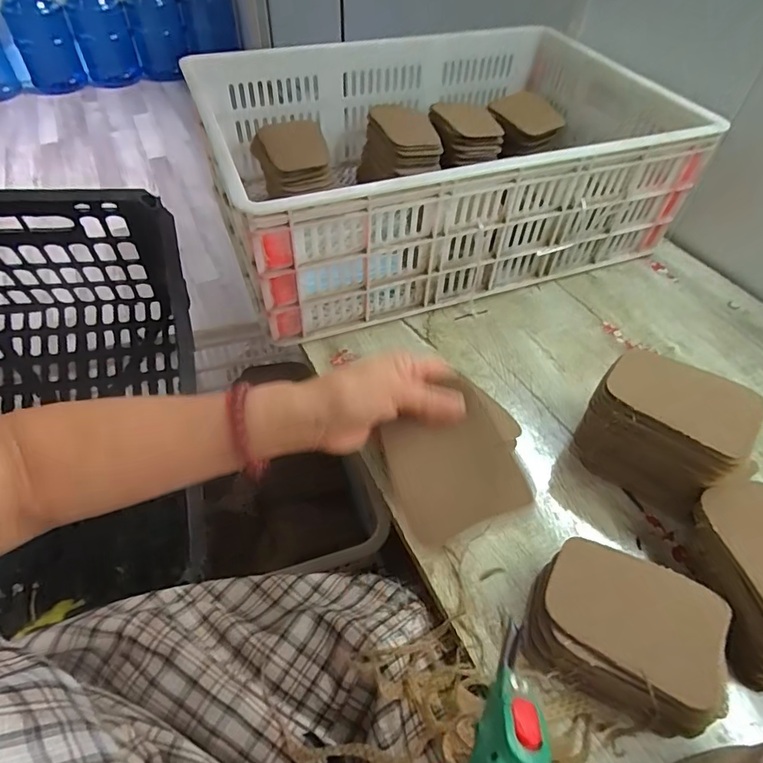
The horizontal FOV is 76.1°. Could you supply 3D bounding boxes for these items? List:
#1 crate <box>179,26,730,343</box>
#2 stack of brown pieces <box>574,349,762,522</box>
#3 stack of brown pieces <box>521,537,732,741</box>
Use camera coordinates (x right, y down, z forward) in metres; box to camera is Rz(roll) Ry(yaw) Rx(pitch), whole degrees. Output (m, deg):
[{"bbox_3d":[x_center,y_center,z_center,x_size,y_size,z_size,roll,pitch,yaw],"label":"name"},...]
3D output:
[{"bbox_3d":[0.080,-0.319,0.710,0.599,0.193,0.420,-16,51,-16],"label":"crate"},{"bbox_3d":[0.262,0.045,0.457,0.135,0.112,0.087,33,55,24],"label":"stack of brown pieces"},{"bbox_3d":[0.180,0.188,0.368,0.125,0.050,0.099,19,50,13],"label":"stack of brown pieces"}]

